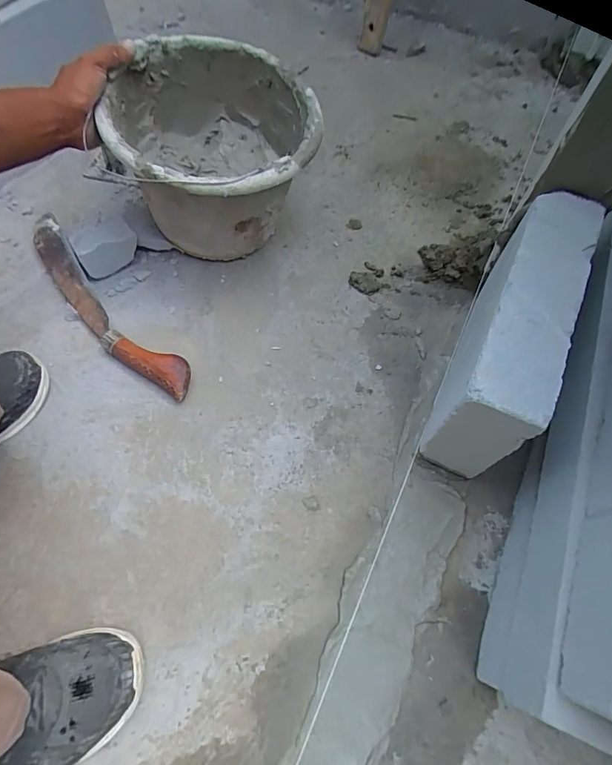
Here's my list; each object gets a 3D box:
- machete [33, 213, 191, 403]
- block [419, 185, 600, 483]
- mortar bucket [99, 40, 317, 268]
[{"bbox_3d":[-0.299,-0.109,0.630,0.069,0.038,0.381,-41,72,-18],"label":"machete"},{"bbox_3d":[0.238,-0.050,0.515,0.079,0.206,0.288,24,67,11],"label":"block"},{"bbox_3d":[-0.116,-0.315,0.606,0.254,0.196,0.262,0,65,0],"label":"mortar bucket"}]

